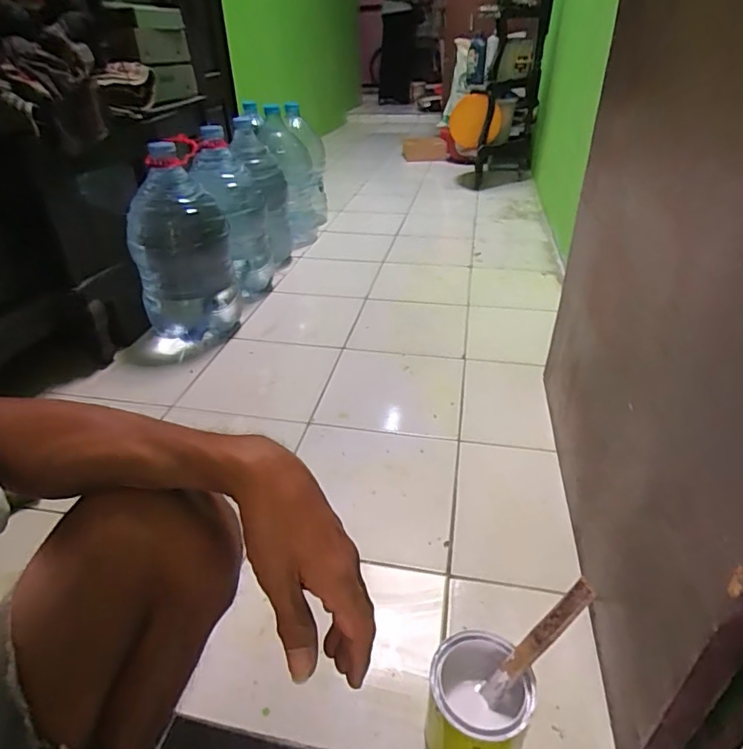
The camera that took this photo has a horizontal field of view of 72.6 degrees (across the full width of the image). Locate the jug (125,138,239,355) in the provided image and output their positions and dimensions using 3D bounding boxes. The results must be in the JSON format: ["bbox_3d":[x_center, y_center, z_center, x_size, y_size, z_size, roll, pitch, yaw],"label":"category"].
[{"bbox_3d":[-0.505,-0.315,1.347,0.245,0.459,0.202,-13,35,-18],"label":"jug"}]

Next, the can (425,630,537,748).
[{"bbox_3d":[0.114,0.356,0.538,0.099,0.119,0.109,15,36,24],"label":"can"}]

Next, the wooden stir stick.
[{"bbox_3d":[0.166,0.274,0.512,0.009,0.169,0.022,19,21,-40],"label":"wooden stir stick"}]

